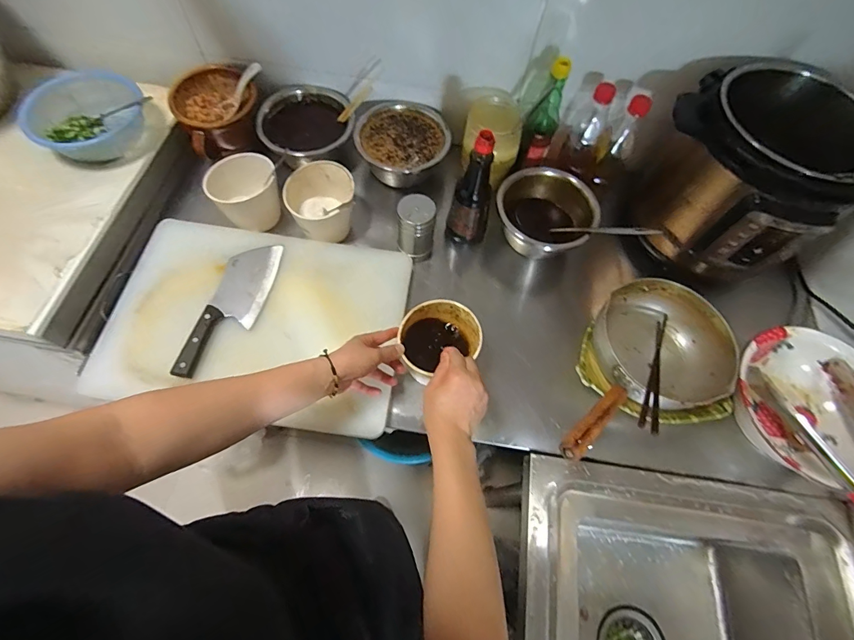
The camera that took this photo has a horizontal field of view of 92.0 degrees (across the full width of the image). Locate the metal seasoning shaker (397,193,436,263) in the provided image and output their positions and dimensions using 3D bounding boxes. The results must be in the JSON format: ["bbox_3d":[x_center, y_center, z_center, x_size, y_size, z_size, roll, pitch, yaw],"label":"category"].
[{"bbox_3d":[-0.018,-0.153,0.697,0.065,0.105,0.058,2,65,-2],"label":"metal seasoning shaker"}]

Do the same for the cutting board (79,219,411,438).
[{"bbox_3d":[-0.259,-0.010,0.652,0.435,0.032,0.320,7,64,0],"label":"cutting board"}]

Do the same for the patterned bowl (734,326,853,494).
[{"bbox_3d":[0.554,0.130,0.607,0.216,0.087,0.215,1,65,-3],"label":"patterned bowl"}]

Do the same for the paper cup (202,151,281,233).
[{"bbox_3d":[-0.314,-0.219,0.722,0.108,0.116,0.100,-20,67,-12],"label":"paper cup"}]

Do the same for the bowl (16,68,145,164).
[{"bbox_3d":[-0.590,-0.351,0.720,0.185,0.062,0.182,1,65,-3],"label":"bowl"}]

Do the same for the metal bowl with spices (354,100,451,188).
[{"bbox_3d":[-0.047,-0.326,0.793,0.168,0.086,0.170,1,65,-3],"label":"metal bowl with spices"}]

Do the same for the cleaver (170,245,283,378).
[{"bbox_3d":[-0.301,-0.022,0.644,0.079,0.017,0.246,12,65,2],"label":"cleaver"}]

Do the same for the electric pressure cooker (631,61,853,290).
[{"bbox_3d":[0.495,-0.226,0.672,0.279,0.242,0.229,41,69,15],"label":"electric pressure cooker"}]

